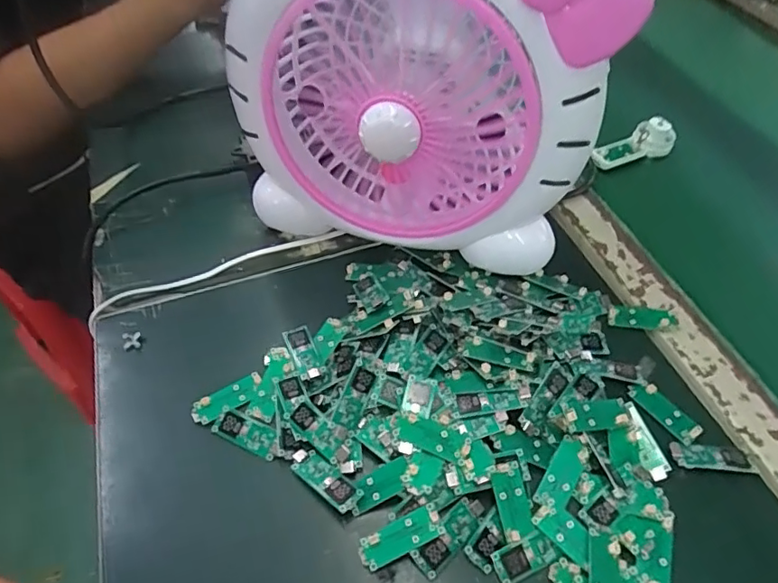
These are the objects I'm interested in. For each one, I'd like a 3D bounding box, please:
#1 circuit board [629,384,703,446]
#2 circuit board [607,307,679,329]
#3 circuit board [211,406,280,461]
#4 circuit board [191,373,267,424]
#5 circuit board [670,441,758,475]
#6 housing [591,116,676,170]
[{"bbox_3d":[0.188,0.082,0.375,0.018,0.005,0.049,-33,58,-23],"label":"circuit board"},{"bbox_3d":[0.195,0.020,0.422,0.050,0.004,0.017,3,52,3],"label":"circuit board"},{"bbox_3d":[-0.094,0.094,0.365,0.048,0.005,0.016,21,55,16],"label":"circuit board"},{"bbox_3d":[-0.112,0.075,0.383,0.050,0.006,0.021,-24,55,-17],"label":"circuit board"},{"bbox_3d":[0.208,0.106,0.352,0.048,0.004,0.019,4,52,4],"label":"circuit board"},{"bbox_3d":[0.238,-0.145,0.539,0.089,0.032,0.027,-19,53,-12],"label":"housing"}]

